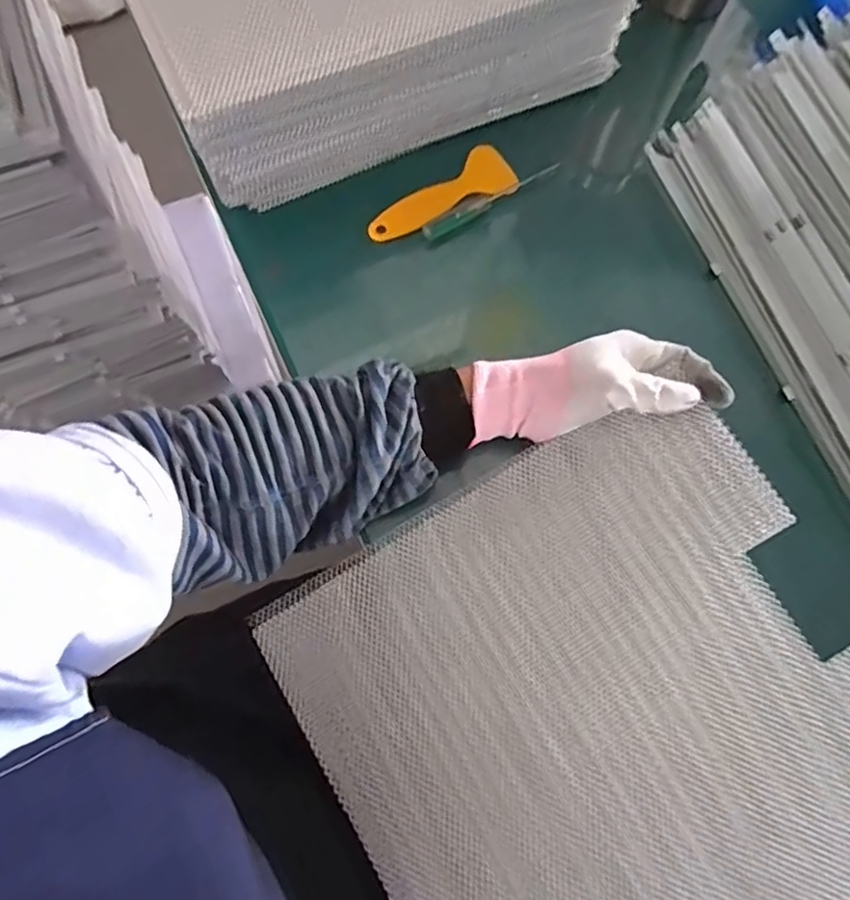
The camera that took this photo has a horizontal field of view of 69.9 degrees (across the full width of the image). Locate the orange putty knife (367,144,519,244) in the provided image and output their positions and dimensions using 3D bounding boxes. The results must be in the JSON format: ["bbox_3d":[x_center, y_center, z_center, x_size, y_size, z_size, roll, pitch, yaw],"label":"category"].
[{"bbox_3d":[0.011,-0.201,0.484,0.126,0.015,0.046,-25,76,-9],"label":"orange putty knife"}]

